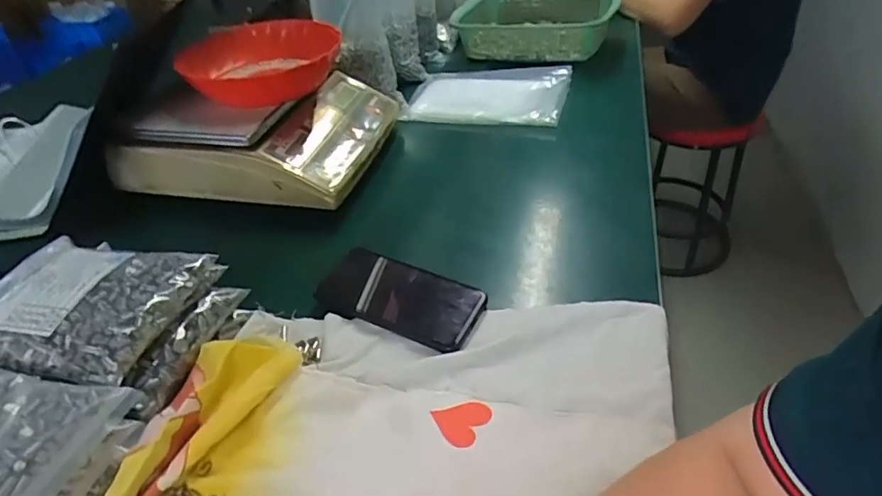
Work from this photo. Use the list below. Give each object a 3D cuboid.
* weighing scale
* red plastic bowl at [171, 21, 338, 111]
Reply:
[{"bbox_3d":[-0.249,-0.174,0.740,0.321,0.089,0.254,6,40,12],"label":"weighing scale"},{"bbox_3d":[-0.236,-0.244,0.701,0.195,0.056,0.205,-3,39,2],"label":"red plastic bowl"}]

